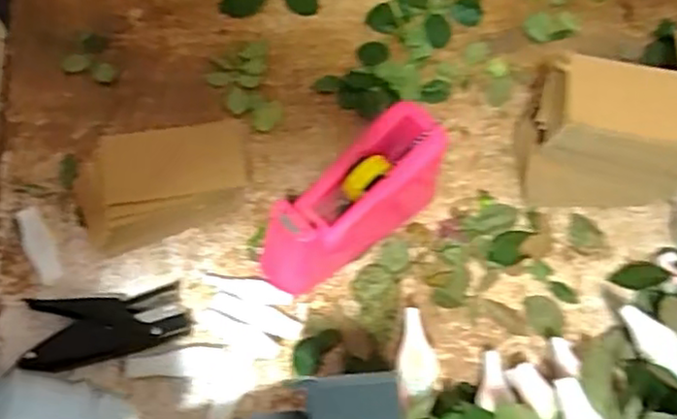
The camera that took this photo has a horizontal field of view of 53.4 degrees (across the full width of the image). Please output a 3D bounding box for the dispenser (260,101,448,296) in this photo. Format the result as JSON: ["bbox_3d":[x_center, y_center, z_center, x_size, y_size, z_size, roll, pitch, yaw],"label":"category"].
[{"bbox_3d":[0.022,-0.007,0.654,0.084,0.100,0.186,42,69,16],"label":"dispenser"}]

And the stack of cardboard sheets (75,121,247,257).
[{"bbox_3d":[-0.178,-0.033,0.683,0.171,0.048,0.110,-20,67,-13],"label":"stack of cardboard sheets"}]

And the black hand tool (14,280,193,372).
[{"bbox_3d":[-0.214,0.109,0.623,0.147,0.021,0.064,-5,64,-6],"label":"black hand tool"}]

